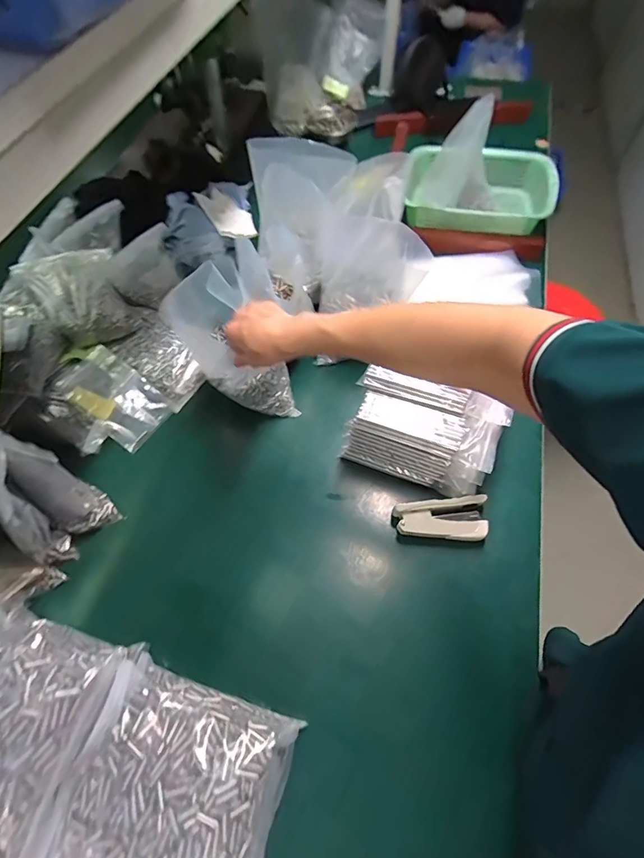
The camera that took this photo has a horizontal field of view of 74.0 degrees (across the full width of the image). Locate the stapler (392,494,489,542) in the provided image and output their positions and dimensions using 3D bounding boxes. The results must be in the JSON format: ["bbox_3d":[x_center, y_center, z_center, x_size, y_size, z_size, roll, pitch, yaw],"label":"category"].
[{"bbox_3d":[0.158,0.121,0.565,0.117,0.028,0.051,-3,59,-1],"label":"stapler"}]

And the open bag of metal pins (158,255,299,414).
[{"bbox_3d":[-0.122,-0.110,0.628,0.068,0.252,0.099,11,53,46],"label":"open bag of metal pins"}]

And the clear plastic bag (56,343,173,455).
[{"bbox_3d":[-0.318,-0.048,0.665,0.147,0.009,0.100,42,67,-10],"label":"clear plastic bag"}]

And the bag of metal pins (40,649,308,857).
[{"bbox_3d":[-0.144,0.351,0.408,0.199,0.079,0.181,15,61,9],"label":"bag of metal pins"}]

